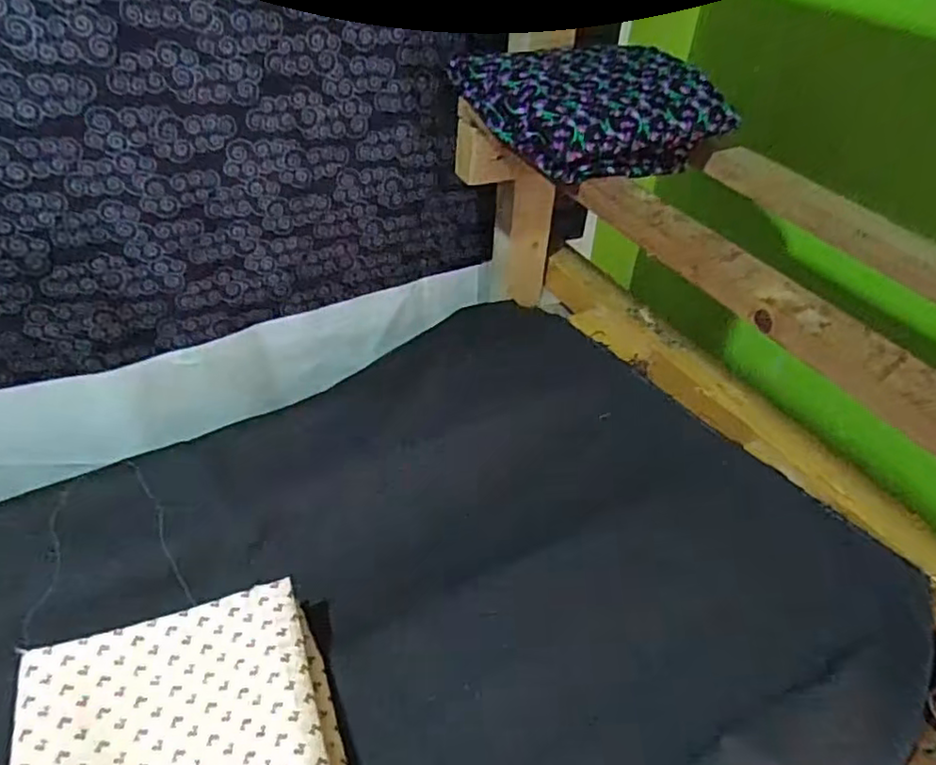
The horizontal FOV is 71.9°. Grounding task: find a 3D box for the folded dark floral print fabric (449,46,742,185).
[{"bbox_3d":[0.109,-0.247,0.576,0.185,0.057,0.181,-19,46,-24],"label":"folded dark floral print fabric"}]

